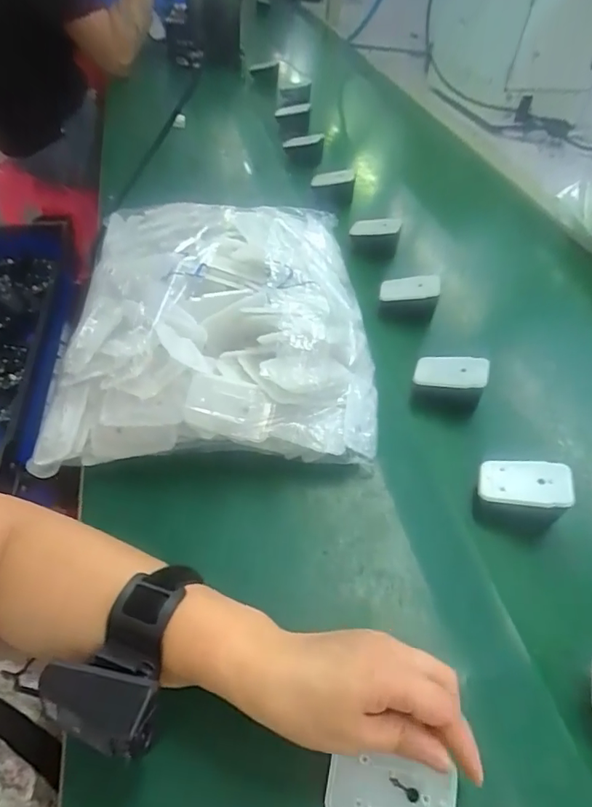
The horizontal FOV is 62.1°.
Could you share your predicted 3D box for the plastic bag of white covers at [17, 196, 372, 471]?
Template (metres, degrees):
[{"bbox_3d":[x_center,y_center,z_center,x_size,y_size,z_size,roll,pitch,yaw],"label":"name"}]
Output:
[{"bbox_3d":[-0.068,-0.085,0.466,0.282,0.100,0.299,2,47,-1],"label":"plastic bag of white covers"}]

